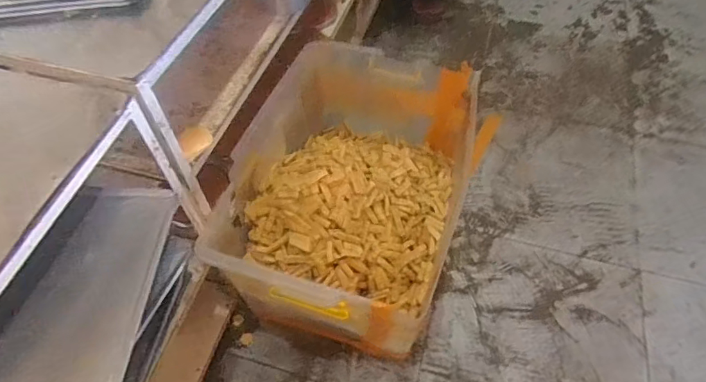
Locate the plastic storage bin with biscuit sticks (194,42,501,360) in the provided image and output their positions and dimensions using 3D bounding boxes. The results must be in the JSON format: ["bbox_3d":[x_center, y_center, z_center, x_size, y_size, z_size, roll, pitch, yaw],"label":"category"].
[{"bbox_3d":[0.010,-0.008,1.372,0.557,0.392,0.828,13,56,10],"label":"plastic storage bin with biscuit sticks"}]

